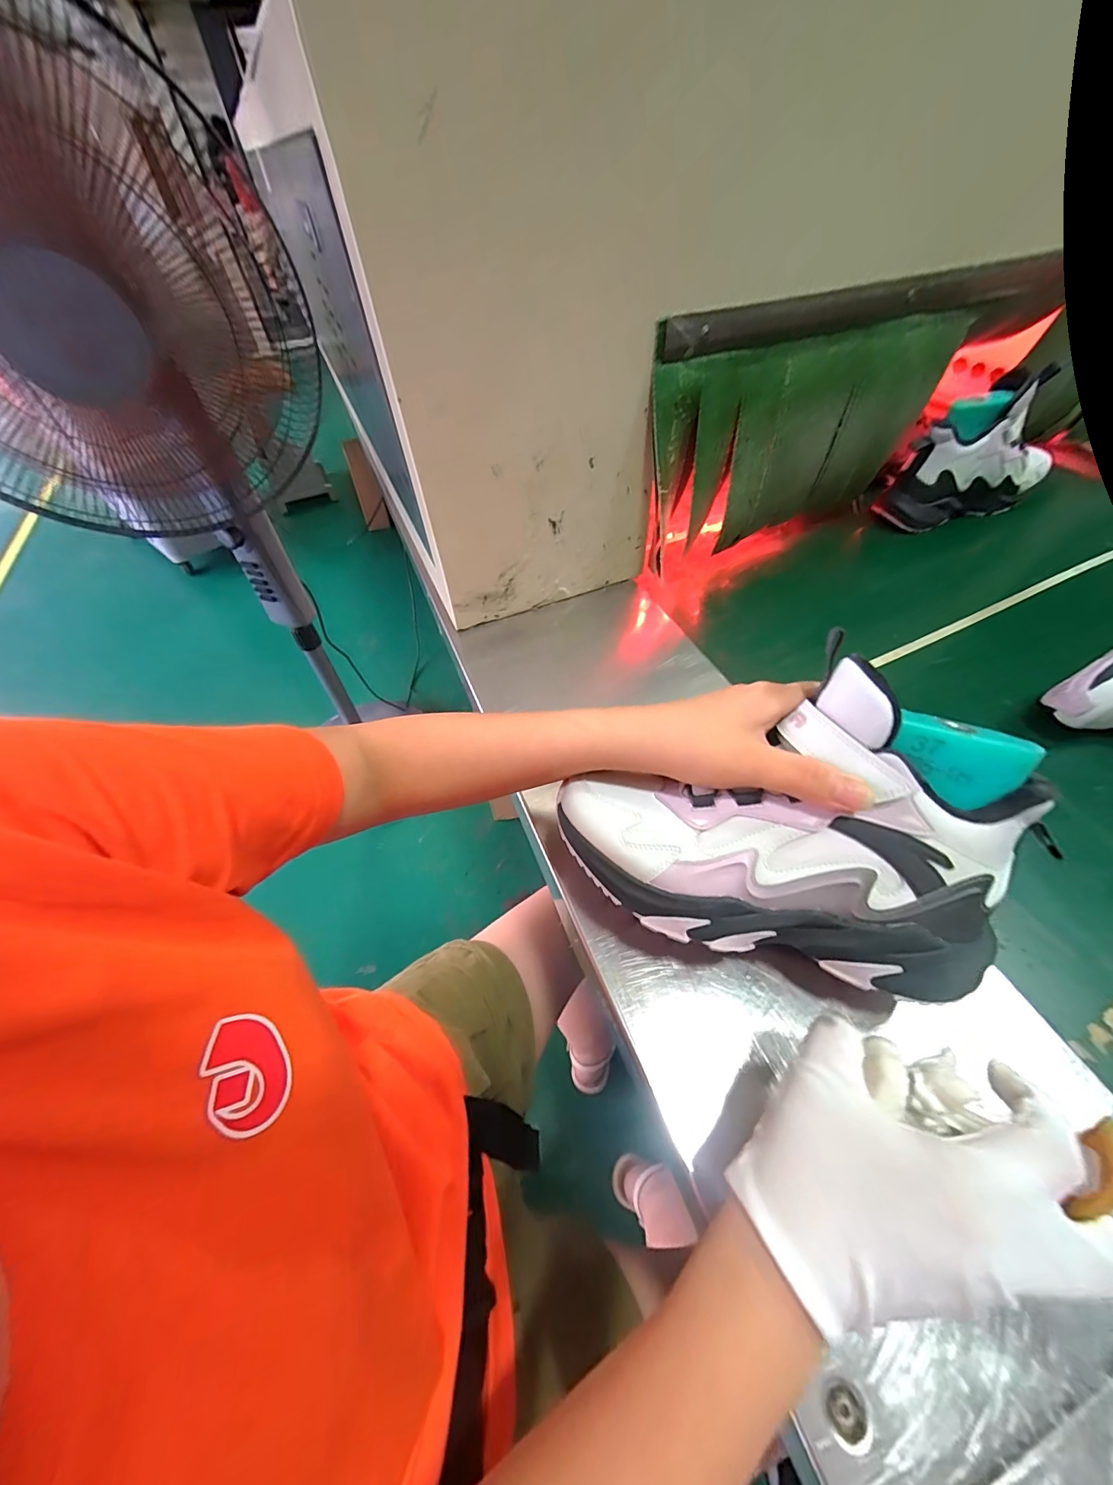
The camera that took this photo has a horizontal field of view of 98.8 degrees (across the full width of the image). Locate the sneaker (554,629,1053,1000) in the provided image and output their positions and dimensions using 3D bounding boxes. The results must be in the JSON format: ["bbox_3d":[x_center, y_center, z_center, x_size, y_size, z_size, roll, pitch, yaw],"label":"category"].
[{"bbox_3d":[0.127,0.036,0.299,0.241,0.100,0.171,10,95,13],"label":"sneaker"}]

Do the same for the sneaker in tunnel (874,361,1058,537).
[{"bbox_3d":[0.565,-0.390,0.635,0.224,0.162,0.073,-14,53,-10],"label":"sneaker in tunnel"}]

